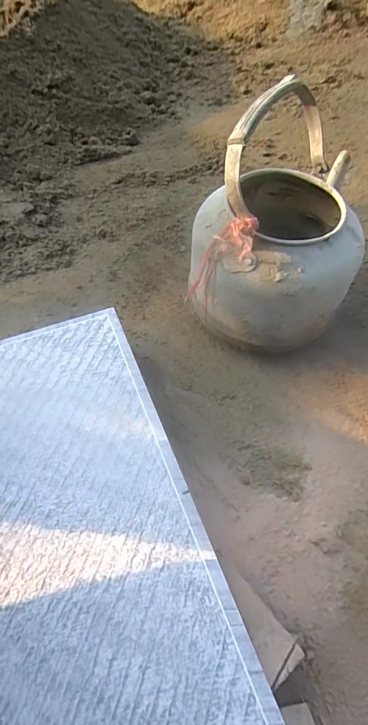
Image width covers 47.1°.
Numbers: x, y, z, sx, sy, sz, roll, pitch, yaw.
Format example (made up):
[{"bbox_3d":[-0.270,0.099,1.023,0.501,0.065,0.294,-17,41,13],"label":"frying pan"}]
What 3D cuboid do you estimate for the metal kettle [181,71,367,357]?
[{"bbox_3d":[0.126,-0.196,0.571,0.223,0.264,0.246,9,57,9],"label":"metal kettle"}]

